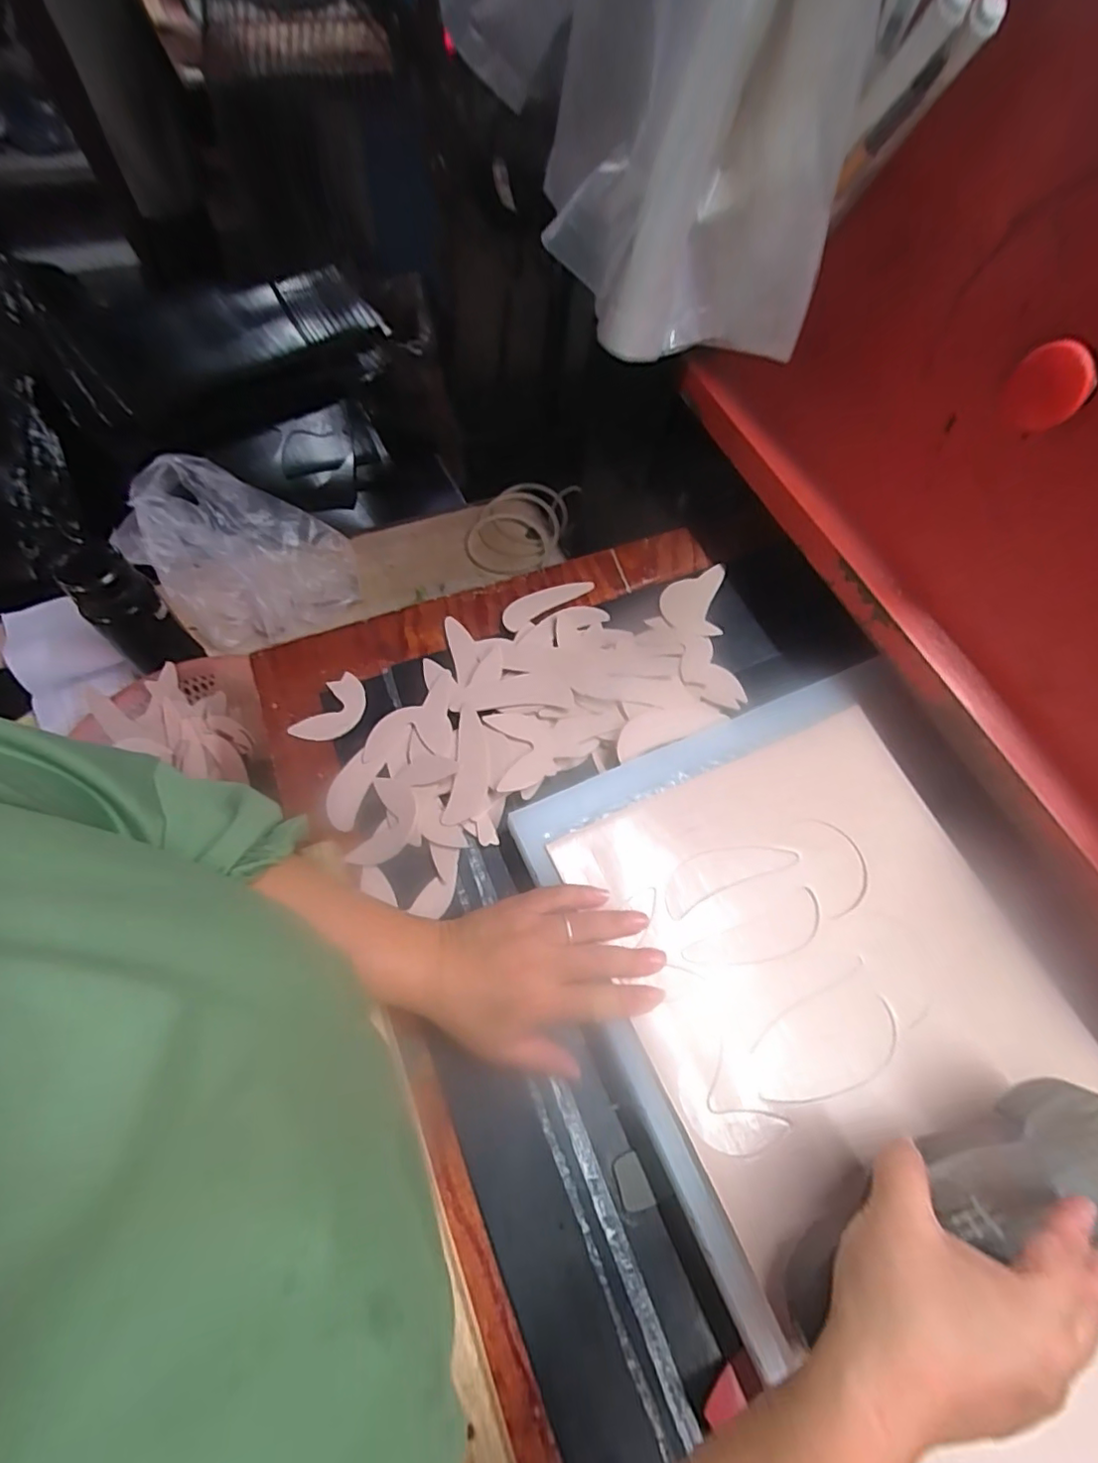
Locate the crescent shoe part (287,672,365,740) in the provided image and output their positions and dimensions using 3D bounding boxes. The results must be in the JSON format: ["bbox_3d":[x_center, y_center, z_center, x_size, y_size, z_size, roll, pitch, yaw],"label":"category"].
[{"bbox_3d":[-0.179,-0.017,0.490,0.045,0.007,0.068,29,65,15],"label":"crescent shoe part"}]

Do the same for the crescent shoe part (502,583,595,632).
[{"bbox_3d":[-0.005,-0.124,0.553,0.100,0.004,0.031,-33,63,-26],"label":"crescent shoe part"}]

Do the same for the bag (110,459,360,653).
[{"bbox_3d":[-0.416,-0.219,0.799,0.291,0.062,0.231,19,78,-30],"label":"bag"}]

